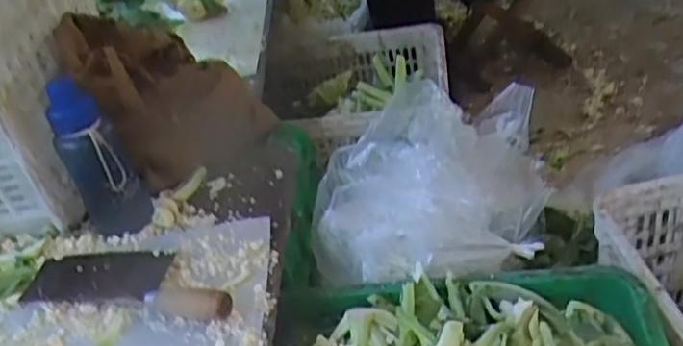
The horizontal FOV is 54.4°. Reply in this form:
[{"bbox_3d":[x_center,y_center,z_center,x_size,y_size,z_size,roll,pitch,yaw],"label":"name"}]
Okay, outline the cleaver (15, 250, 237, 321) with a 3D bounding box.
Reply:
[{"bbox_3d":[-0.231,0.119,0.742,0.255,0.025,0.078,2,37,16],"label":"cleaver"}]

